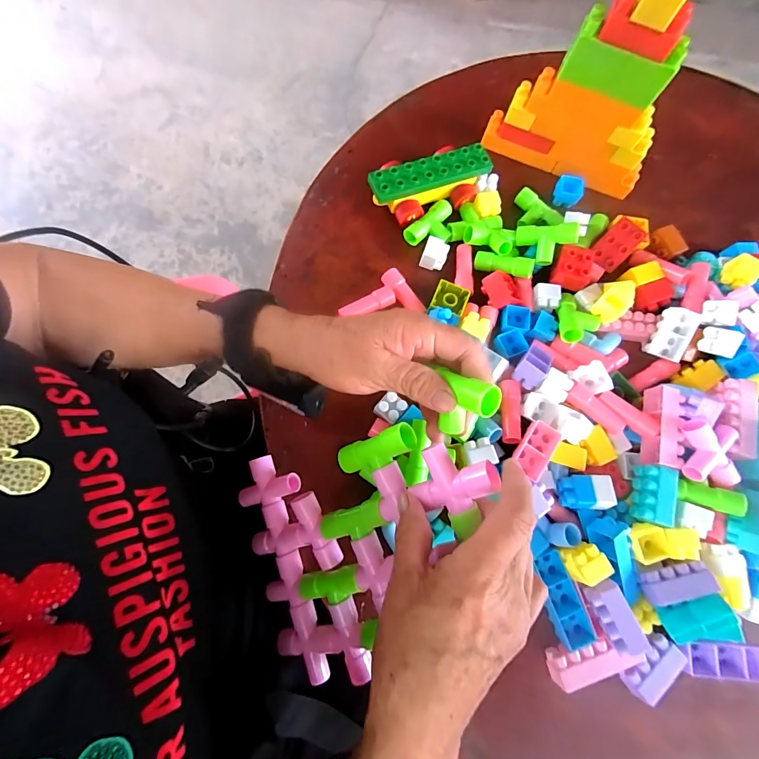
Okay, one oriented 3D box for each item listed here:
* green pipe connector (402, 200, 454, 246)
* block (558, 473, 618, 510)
[{"bbox_3d":[0.058,-0.161,0.403,0.060,0.013,0.036,-38,80,-12],"label":"green pipe connector"},{"bbox_3d":[0.172,0.095,0.319,0.040,0.021,0.026,-2,59,18],"label":"block"}]

